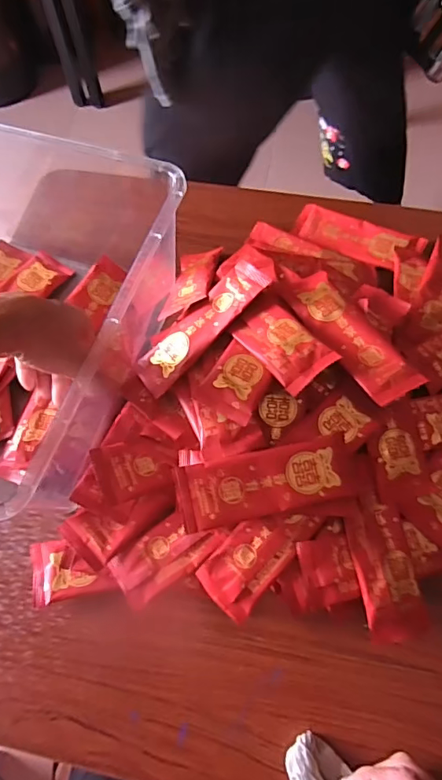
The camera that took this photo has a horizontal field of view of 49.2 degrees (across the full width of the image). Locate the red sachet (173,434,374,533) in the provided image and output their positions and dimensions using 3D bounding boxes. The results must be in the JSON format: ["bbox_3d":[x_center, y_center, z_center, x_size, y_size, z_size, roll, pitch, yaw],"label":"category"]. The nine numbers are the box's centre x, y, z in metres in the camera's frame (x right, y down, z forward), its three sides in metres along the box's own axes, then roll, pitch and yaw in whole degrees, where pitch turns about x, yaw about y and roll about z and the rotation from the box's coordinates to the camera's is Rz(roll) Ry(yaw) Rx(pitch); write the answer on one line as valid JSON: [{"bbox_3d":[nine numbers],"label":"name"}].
[{"bbox_3d":[0.044,0.069,0.369,0.150,0.022,0.047,-11,82,-5],"label":"red sachet"}]

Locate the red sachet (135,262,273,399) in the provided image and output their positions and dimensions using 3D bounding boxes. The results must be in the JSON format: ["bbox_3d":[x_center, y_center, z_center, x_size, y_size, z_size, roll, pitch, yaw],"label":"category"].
[{"bbox_3d":[-0.018,-0.054,0.411,0.135,0.015,0.045,-45,71,2],"label":"red sachet"}]

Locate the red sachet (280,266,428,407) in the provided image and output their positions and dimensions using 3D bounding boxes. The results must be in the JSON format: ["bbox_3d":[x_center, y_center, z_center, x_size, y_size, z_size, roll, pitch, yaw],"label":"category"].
[{"bbox_3d":[0.099,-0.052,0.391,0.044,0.020,0.147,-29,69,-10],"label":"red sachet"}]

